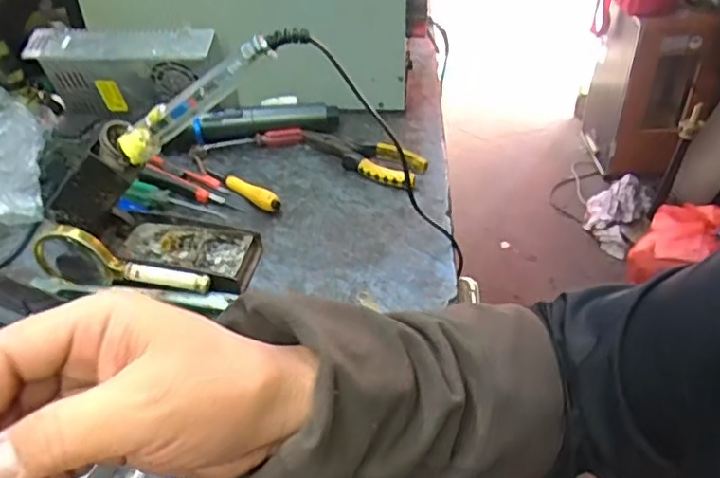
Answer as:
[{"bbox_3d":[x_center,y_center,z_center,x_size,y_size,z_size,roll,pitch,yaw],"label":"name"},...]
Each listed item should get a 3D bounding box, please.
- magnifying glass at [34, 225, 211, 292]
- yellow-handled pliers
[{"bbox_3d":[-0.200,0.023,0.504,0.149,0.064,0.014,4,40,8],"label":"magnifying glass"},{"bbox_3d":[0.003,-0.097,0.678,0.146,0.018,0.057,29,48,32],"label":"yellow-handled pliers"}]

